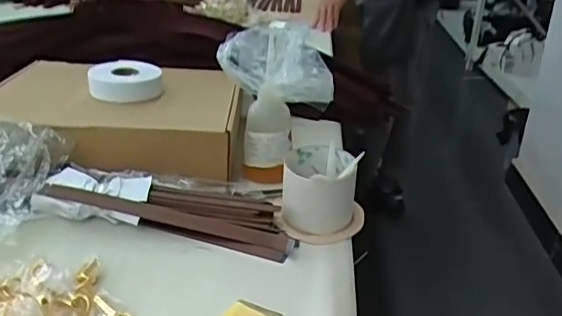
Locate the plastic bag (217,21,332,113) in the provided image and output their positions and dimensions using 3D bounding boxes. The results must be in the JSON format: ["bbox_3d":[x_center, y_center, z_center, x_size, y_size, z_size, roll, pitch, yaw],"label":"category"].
[{"bbox_3d":[-0.010,-0.114,0.663,0.142,0.085,0.059,18,30,32],"label":"plastic bag"}]

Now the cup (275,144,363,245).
[{"bbox_3d":[0.043,0.040,0.628,0.098,0.076,0.086,9,26,15],"label":"cup"}]

